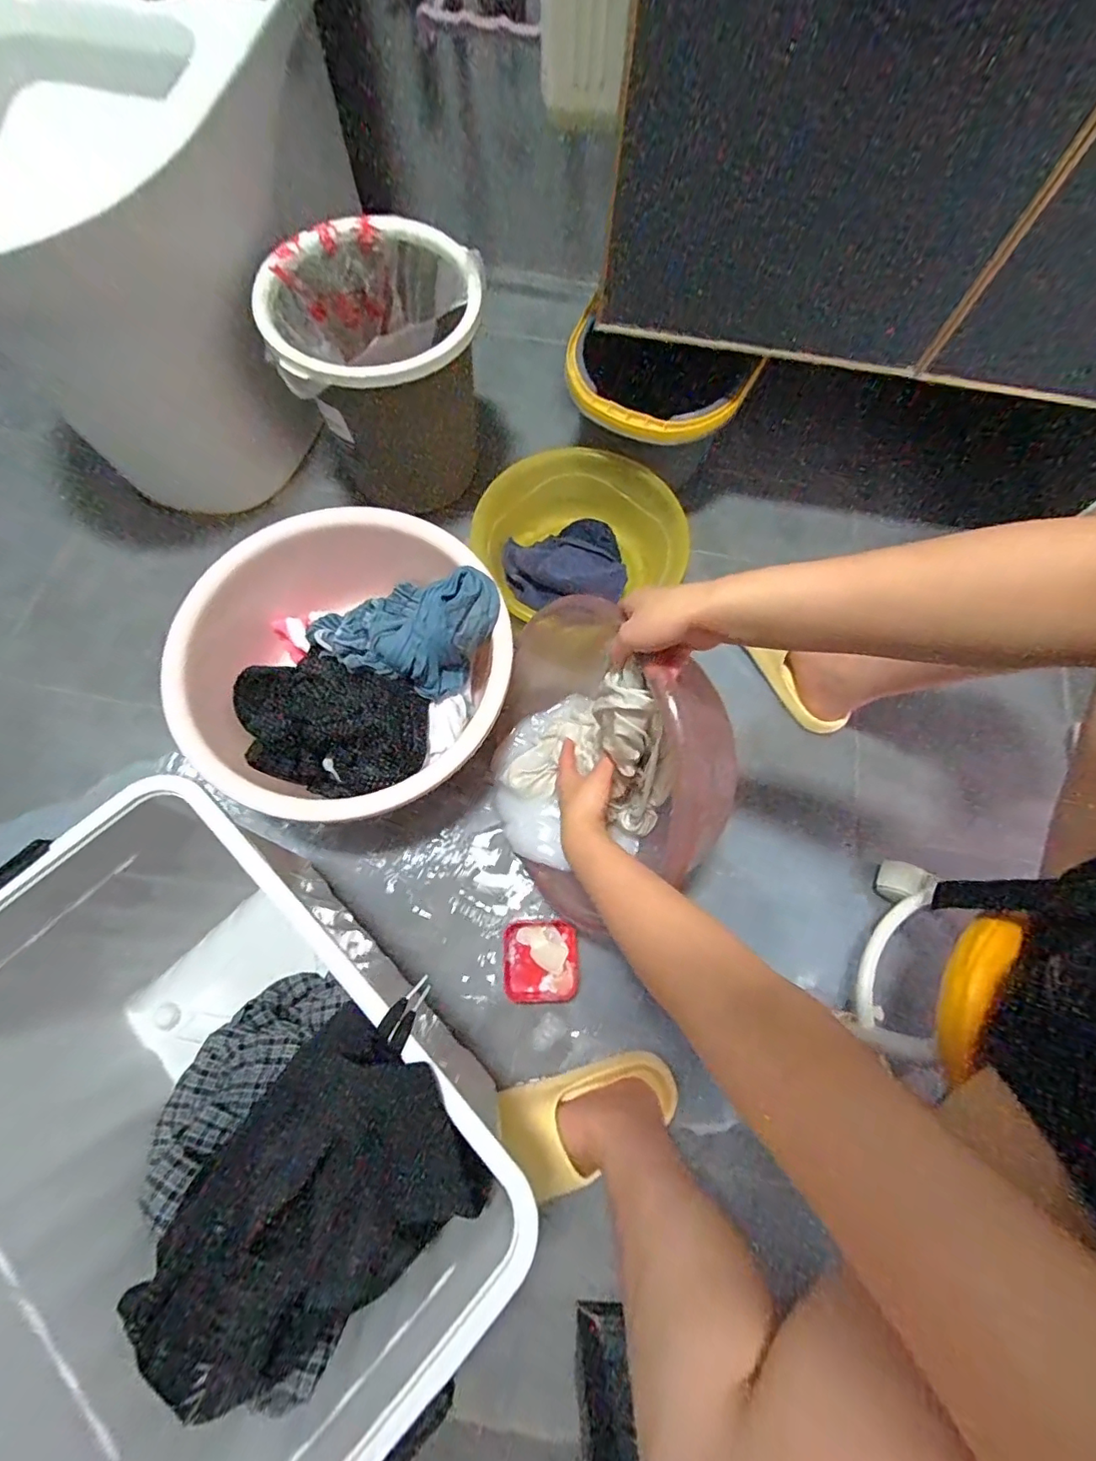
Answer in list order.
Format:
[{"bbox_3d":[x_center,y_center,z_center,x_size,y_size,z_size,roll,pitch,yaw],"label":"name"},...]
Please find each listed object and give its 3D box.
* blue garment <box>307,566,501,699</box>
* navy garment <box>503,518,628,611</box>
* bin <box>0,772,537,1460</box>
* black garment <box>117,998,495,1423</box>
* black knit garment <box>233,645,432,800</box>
[{"bbox_3d":[-0.181,-0.137,0.656,0.230,0.109,0.144,21,72,4],"label":"blue garment"},{"bbox_3d":[0.026,-0.260,0.790,0.180,0.058,0.148,4,71,-1],"label":"navy garment"},{"bbox_3d":[-0.271,0.319,0.485,0.443,0.302,0.320,44,75,11],"label":"bin"},{"bbox_3d":[-0.205,0.393,0.463,0.204,0.150,0.207,-33,76,-12],"label":"black garment"},{"bbox_3d":[-0.265,-0.007,0.651,0.231,0.056,0.157,17,72,3],"label":"black knit garment"}]

